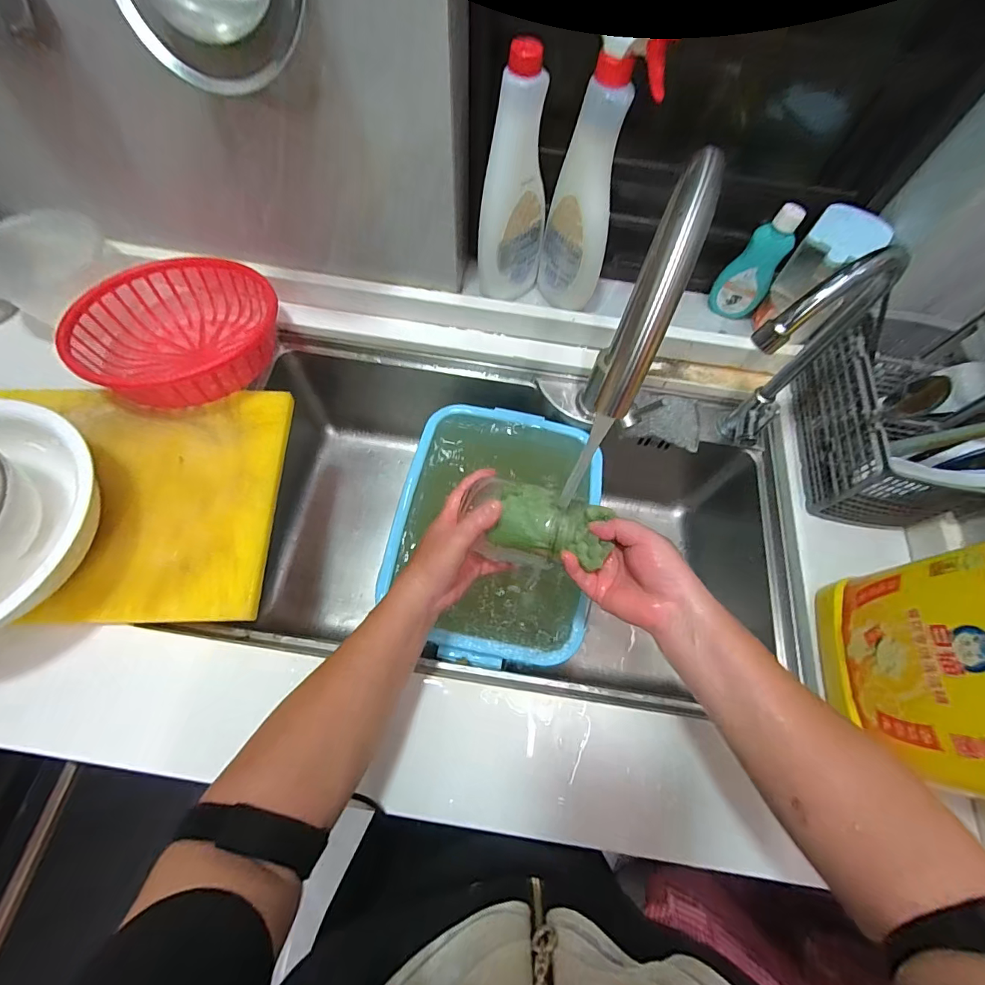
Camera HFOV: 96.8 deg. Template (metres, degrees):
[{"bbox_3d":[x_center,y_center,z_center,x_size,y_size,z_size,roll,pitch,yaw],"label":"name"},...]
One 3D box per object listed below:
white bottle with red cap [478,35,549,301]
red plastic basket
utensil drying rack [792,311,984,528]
[{"bbox_3d":[0.027,-0.341,0.500,0.042,0.253,0.076,43,71,14],"label":"white bottle with red cap"},{"bbox_3d":[-0.385,-0.207,0.557,0.221,0.090,0.208,17,67,4],"label":"red plastic basket"},{"bbox_3d":[0.470,-0.087,0.482,0.143,0.196,0.194,10,67,1],"label":"utensil drying rack"}]

